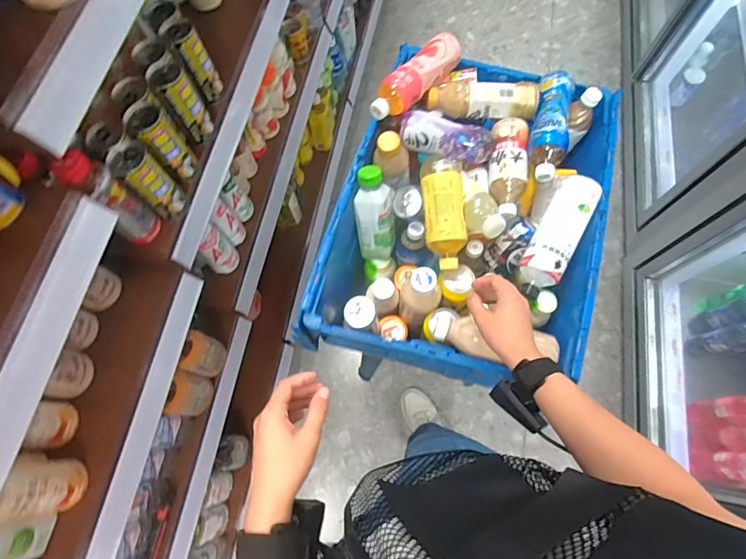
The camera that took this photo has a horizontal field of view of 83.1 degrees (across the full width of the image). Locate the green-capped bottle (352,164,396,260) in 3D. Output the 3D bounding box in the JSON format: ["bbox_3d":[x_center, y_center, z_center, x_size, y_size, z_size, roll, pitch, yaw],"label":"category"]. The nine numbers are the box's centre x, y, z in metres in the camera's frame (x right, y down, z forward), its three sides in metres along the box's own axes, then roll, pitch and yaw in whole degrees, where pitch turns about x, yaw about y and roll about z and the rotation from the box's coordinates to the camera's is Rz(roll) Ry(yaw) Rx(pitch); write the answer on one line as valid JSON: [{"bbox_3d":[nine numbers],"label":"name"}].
[{"bbox_3d":[0.006,-0.120,0.753,0.076,0.172,0.071,-8,35,-2],"label":"green-capped bottle"}]

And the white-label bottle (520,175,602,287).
[{"bbox_3d":[0.303,-0.080,0.691,0.066,0.070,0.182,27,75,8],"label":"white-label bottle"}]

